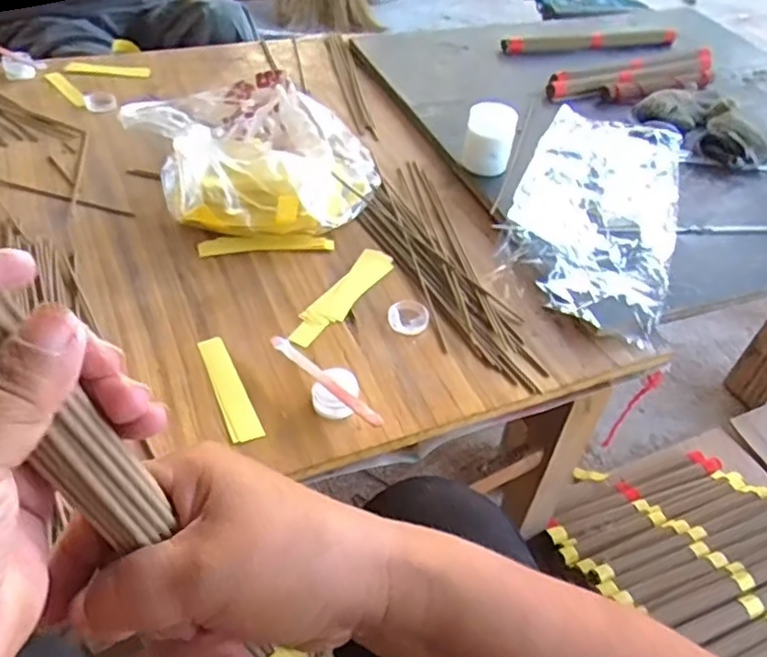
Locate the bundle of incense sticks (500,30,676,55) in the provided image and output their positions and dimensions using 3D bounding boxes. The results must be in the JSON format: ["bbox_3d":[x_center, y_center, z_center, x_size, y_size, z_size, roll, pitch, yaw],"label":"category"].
[{"bbox_3d":[0.363,-0.494,1.100,0.348,0.019,0.033,-11,48,-17],"label":"bundle of incense sticks"}]

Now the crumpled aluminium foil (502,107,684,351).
[{"bbox_3d":[0.248,-0.148,0.738,0.173,0.030,0.393,19,46,12],"label":"crumpled aluminium foil"}]

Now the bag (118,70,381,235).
[{"bbox_3d":[-0.135,-0.204,0.726,0.239,0.087,0.258,-25,53,-28],"label":"bag"}]

